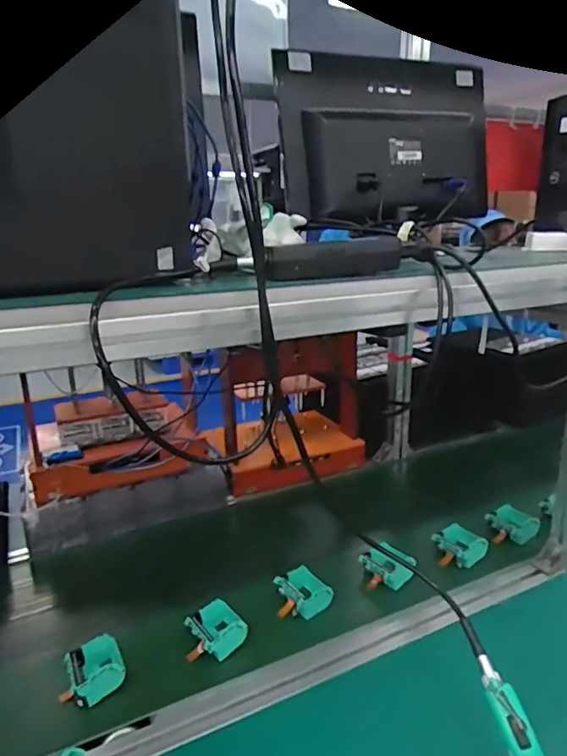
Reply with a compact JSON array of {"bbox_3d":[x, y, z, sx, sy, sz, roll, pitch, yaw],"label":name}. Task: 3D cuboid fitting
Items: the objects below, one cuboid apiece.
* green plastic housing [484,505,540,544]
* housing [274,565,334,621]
[{"bbox_3d":[0.424,0.265,0.959,0.072,0.033,0.075,-10,18,-26],"label":"green plastic housing"},{"bbox_3d":[0.025,0.329,0.789,0.076,0.043,0.077,-10,18,-26],"label":"housing"}]

